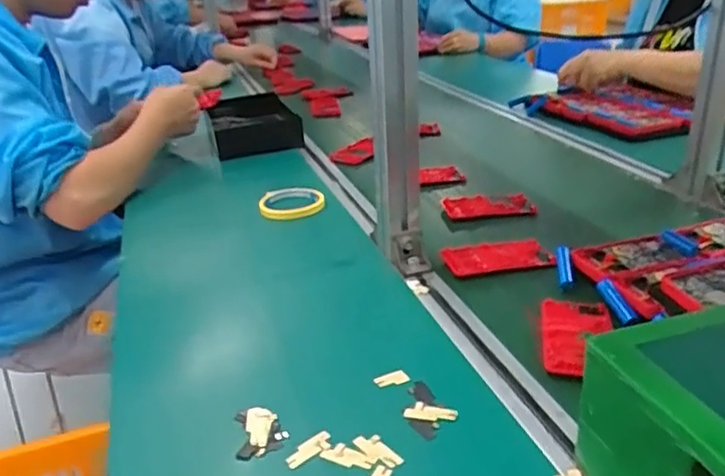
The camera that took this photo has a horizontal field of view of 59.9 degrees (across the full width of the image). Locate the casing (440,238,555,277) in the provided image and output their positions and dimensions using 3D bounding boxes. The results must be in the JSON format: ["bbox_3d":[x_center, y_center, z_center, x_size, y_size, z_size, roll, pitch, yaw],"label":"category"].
[{"bbox_3d":[0.153,0.022,0.726,0.116,0.015,0.070,-4,25,-2],"label":"casing"}]

